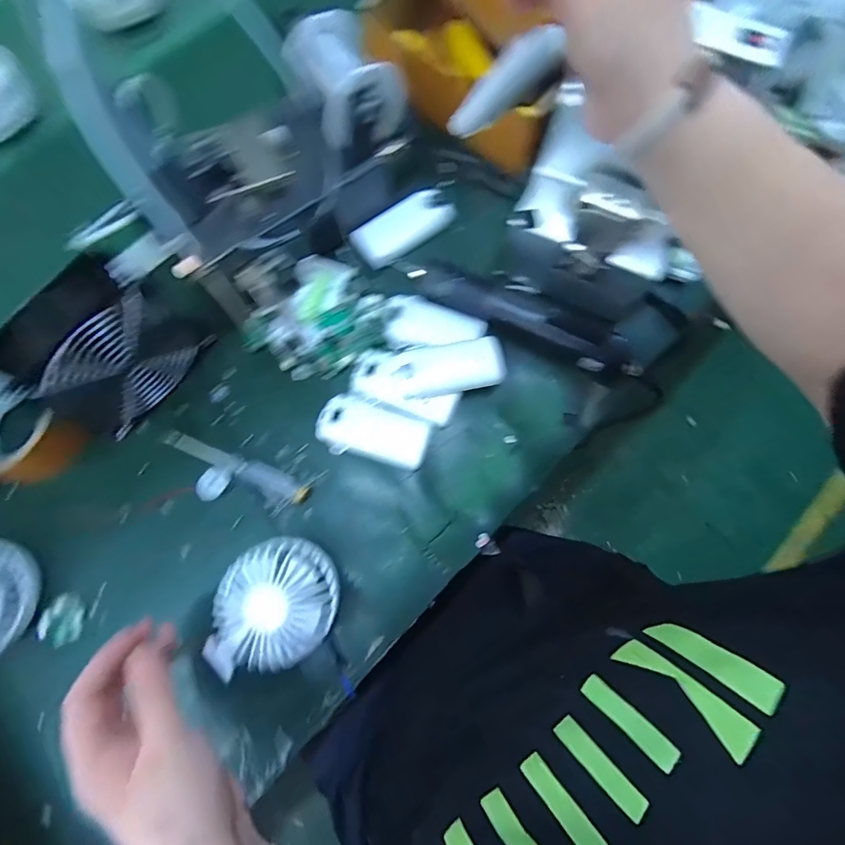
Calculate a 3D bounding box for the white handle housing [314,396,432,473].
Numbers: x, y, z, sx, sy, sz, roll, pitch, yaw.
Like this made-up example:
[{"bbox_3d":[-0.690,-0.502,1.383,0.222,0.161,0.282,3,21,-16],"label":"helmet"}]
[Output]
[{"bbox_3d":[-0.044,0.008,0.387,0.094,0.015,0.049,15,76,5],"label":"white handle housing"}]

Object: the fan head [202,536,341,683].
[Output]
[{"bbox_3d":[-0.110,0.143,0.343,0.083,0.051,0.099,13,76,4],"label":"fan head"}]

